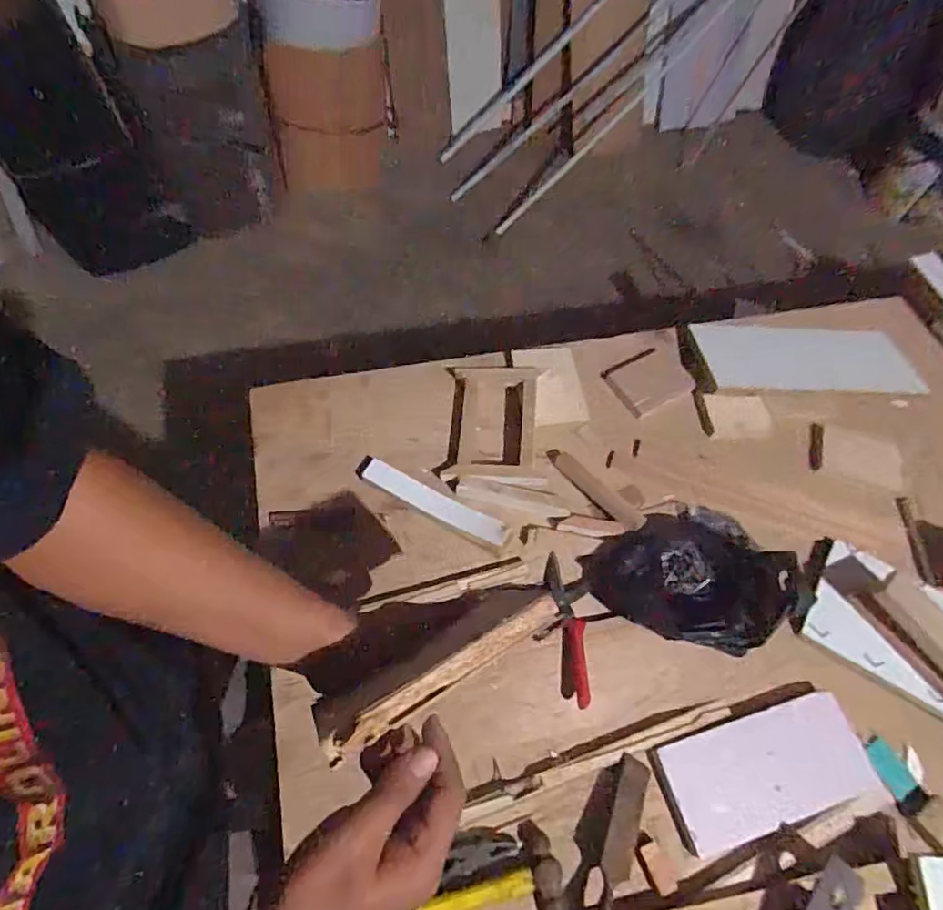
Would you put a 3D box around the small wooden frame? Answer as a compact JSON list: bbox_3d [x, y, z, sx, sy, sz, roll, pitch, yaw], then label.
[{"bbox_3d":[0.031,-0.047,0.786,0.125,0.032,0.173,2,61,-1],"label":"small wooden frame"}]

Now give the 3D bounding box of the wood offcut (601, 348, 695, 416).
[{"bbox_3d":[0.260,-0.109,0.847,0.104,0.017,0.086,-24,64,-15],"label":"wood offcut"}]

